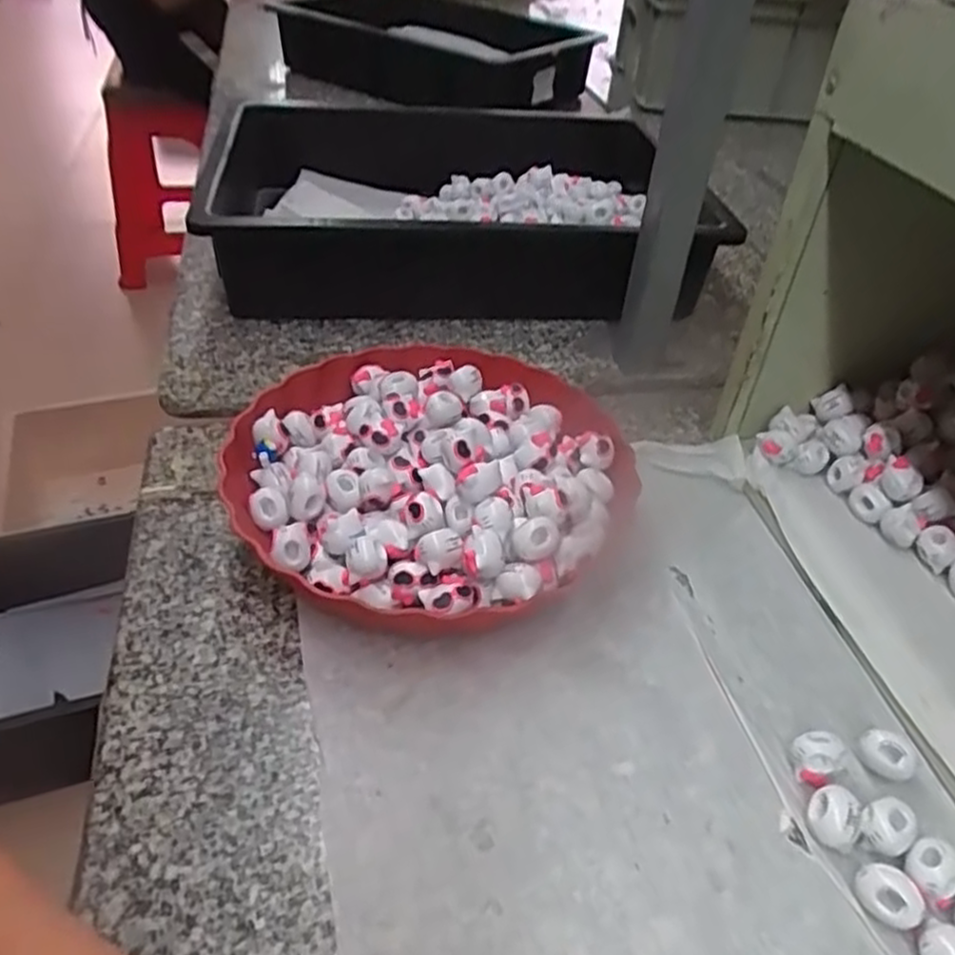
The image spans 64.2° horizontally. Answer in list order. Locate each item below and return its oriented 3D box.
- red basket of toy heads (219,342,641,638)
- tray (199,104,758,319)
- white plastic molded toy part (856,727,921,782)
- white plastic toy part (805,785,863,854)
[{"bbox_3d":[-0.027,-0.010,0.478,0.229,0.064,0.224,2,41,-2],"label":"red basket of toy heads"},{"bbox_3d":[-0.024,-0.266,0.748,0.436,0.100,0.321,-2,41,-7],"label":"tray"},{"bbox_3d":[0.198,0.133,0.366,0.026,0.017,0.017,34,49,30],"label":"white plastic molded toy part"},{"bbox_3d":[0.160,0.154,0.342,0.020,0.020,0.024,-28,50,-32],"label":"white plastic toy part"}]

